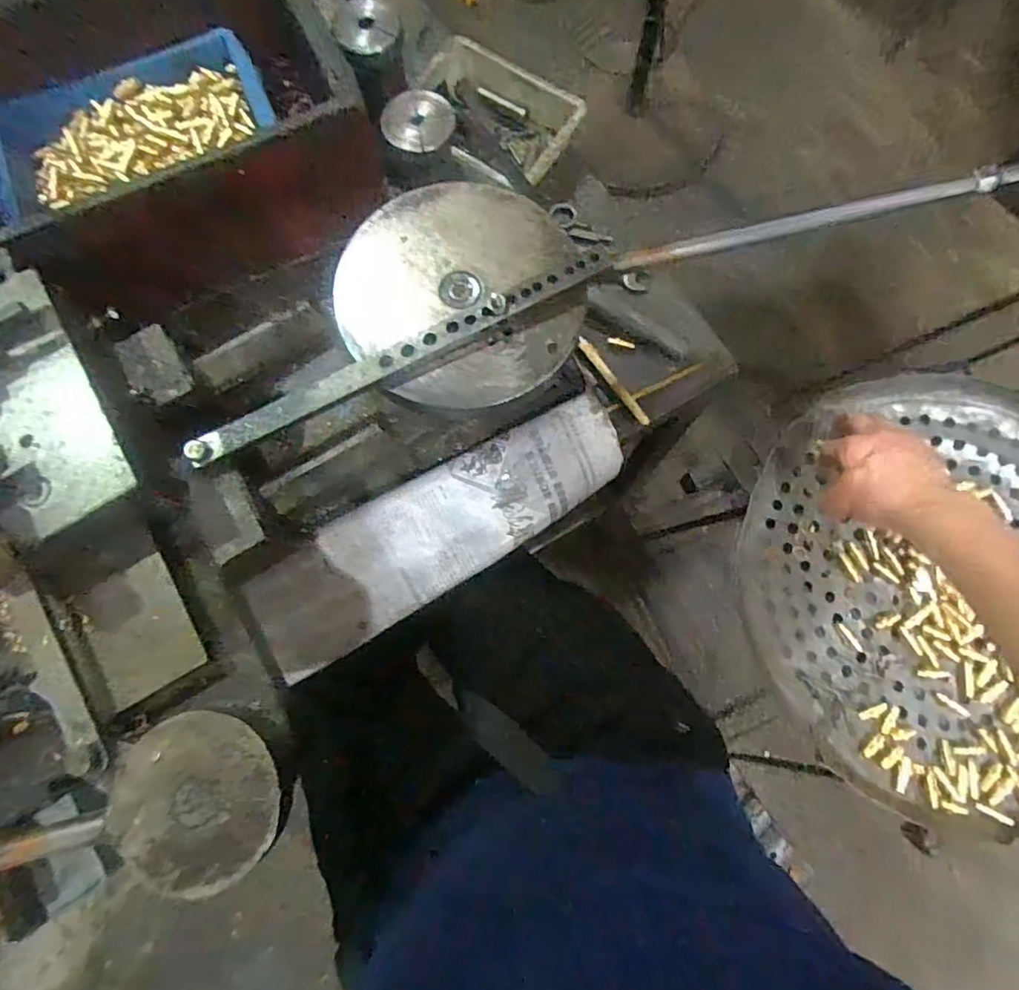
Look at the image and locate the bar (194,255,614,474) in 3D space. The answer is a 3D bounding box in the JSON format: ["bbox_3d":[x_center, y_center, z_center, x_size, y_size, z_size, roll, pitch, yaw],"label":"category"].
[{"bbox_3d":[-0.073,-0.101,0.415,0.328,0.015,0.019,-27,77,-5],"label":"bar"}]

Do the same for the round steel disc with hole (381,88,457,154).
[{"bbox_3d":[-0.083,-0.341,0.528,0.058,0.006,0.059,-3,99,-17],"label":"round steel disc with hole"}]

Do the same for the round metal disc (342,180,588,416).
[{"bbox_3d":[-0.038,-0.159,0.444,0.178,0.015,0.187,0,76,2],"label":"round metal disc"}]

